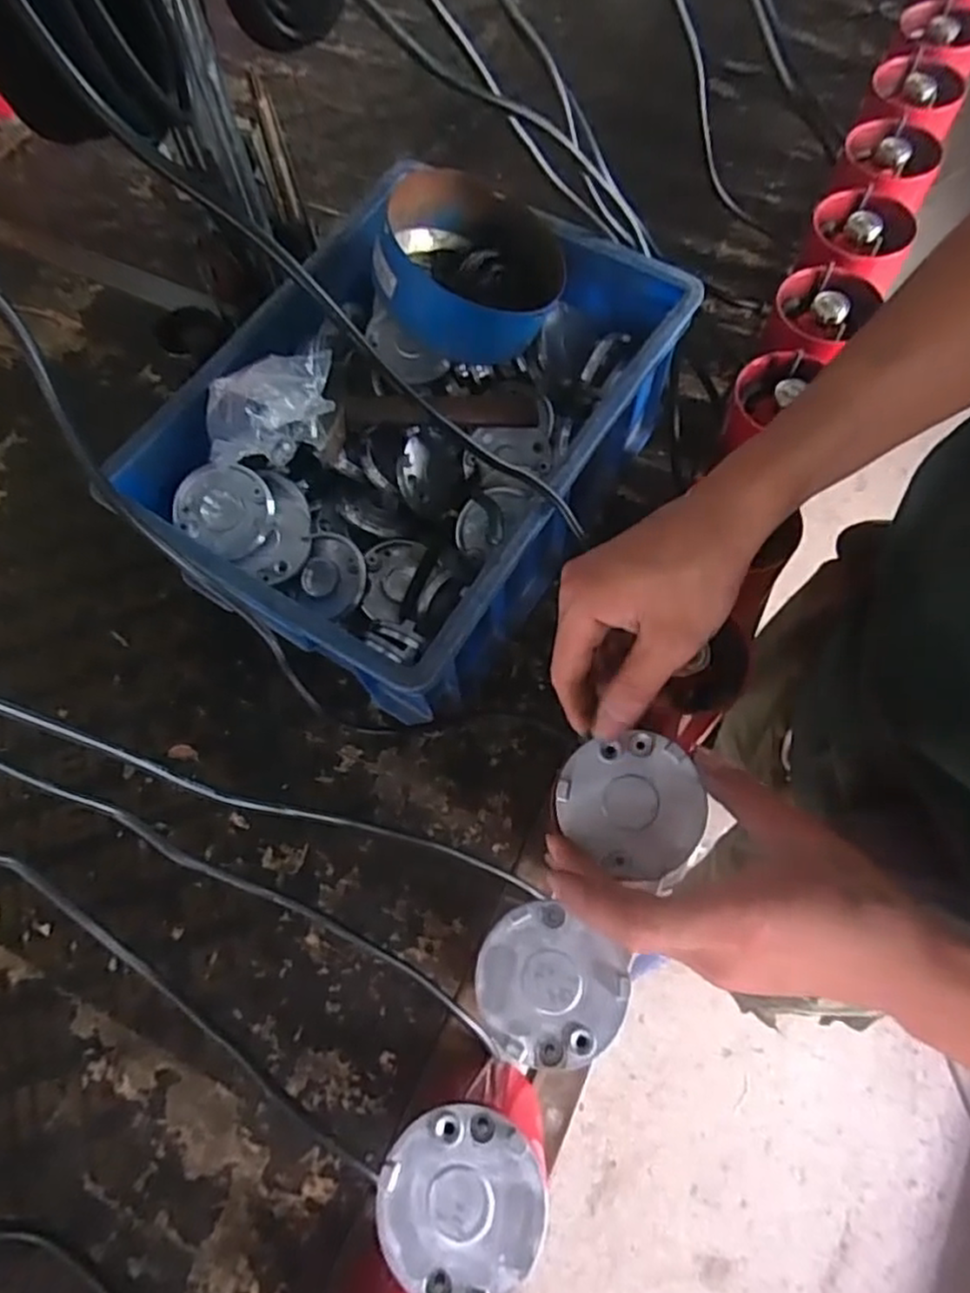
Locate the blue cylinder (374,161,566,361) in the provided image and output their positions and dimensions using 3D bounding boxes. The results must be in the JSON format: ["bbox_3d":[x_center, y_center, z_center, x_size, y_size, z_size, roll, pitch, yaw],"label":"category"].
[{"bbox_3d":[-0.014,-0.306,0.564,0.147,0.078,0.150,18,62,-26],"label":"blue cylinder"}]

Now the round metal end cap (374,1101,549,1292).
[{"bbox_3d":[-0.010,0.250,0.313,0.073,0.010,0.071,0,68,1],"label":"round metal end cap"}]

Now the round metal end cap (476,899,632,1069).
[{"bbox_3d":[0.031,0.169,0.345,0.072,0.005,0.068,0,68,1],"label":"round metal end cap"}]

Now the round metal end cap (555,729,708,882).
[{"bbox_3d":[0.078,0.080,0.365,0.074,0.020,0.067,35,88,9],"label":"round metal end cap"}]

